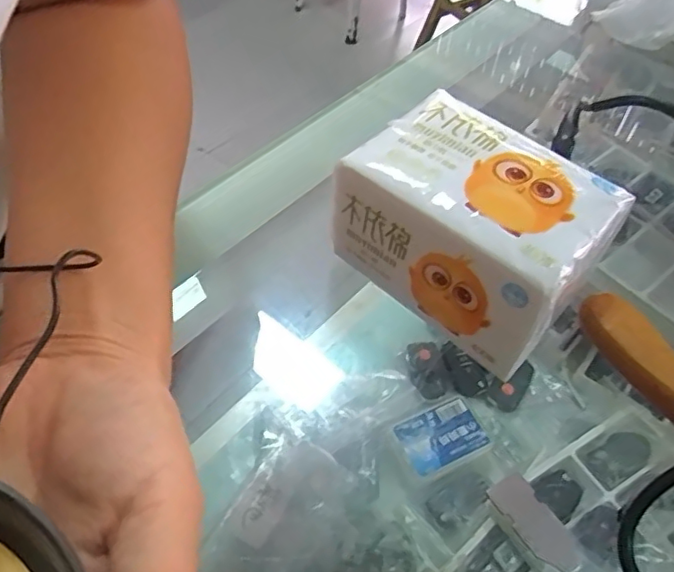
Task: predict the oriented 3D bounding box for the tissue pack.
[{"bbox_3d":[0.068,-0.031,0.292,0.116,0.067,0.084,36,59,21],"label":"tissue pack"}]

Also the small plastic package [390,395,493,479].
[{"bbox_3d":[0.101,0.146,0.568,0.082,0.011,0.058,-19,56,-18],"label":"small plastic package"}]

